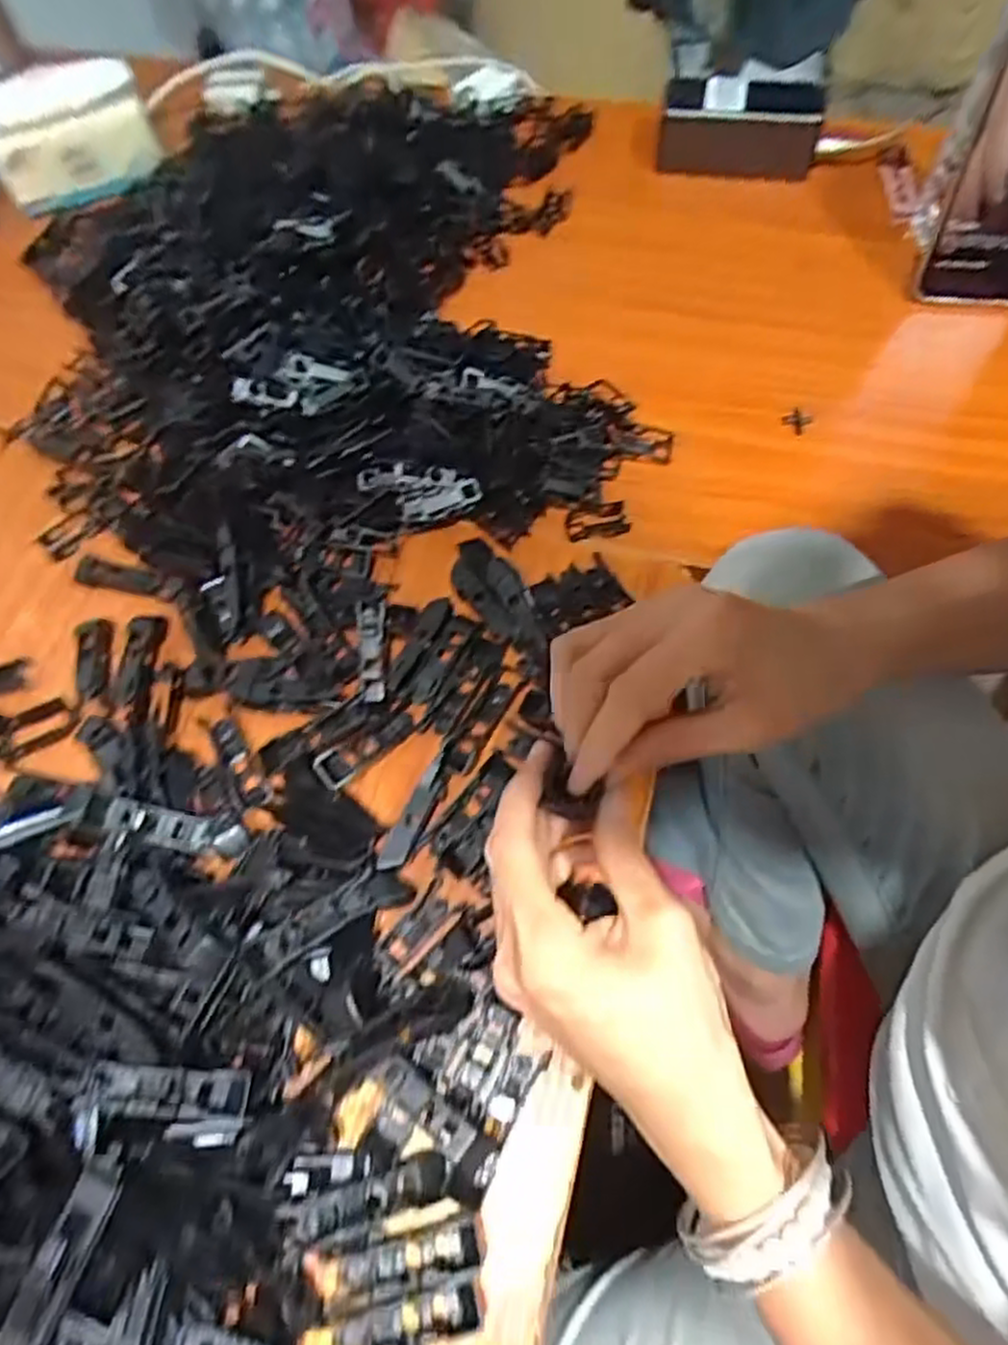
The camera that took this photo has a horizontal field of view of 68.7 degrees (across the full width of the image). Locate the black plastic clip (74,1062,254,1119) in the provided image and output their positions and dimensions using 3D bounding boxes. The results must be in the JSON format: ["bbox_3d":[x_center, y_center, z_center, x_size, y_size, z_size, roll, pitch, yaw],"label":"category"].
[{"bbox_3d":[-0.143,0.176,0.312,0.067,0.007,0.020,6,76,-7],"label":"black plastic clip"}]

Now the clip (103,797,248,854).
[{"bbox_3d":[-0.167,0.080,0.378,0.067,0.010,0.018,15,64,-8],"label":"clip"}]

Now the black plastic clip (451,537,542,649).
[{"bbox_3d":[-0.006,-0.048,0.437,0.031,0.016,0.081,-32,67,-12],"label":"black plastic clip"}]

